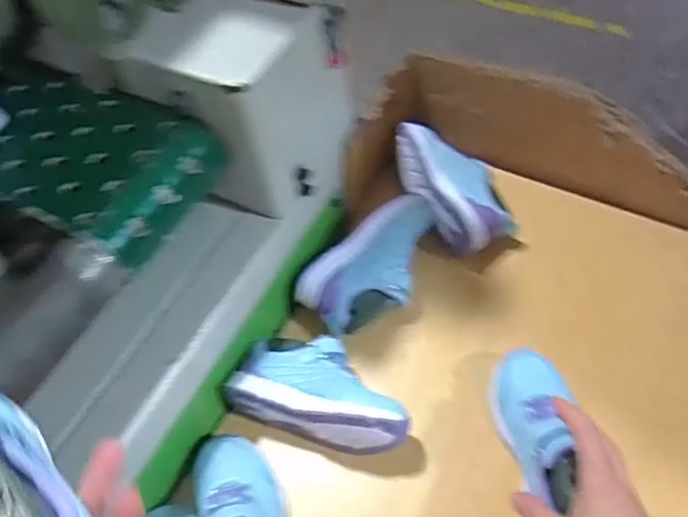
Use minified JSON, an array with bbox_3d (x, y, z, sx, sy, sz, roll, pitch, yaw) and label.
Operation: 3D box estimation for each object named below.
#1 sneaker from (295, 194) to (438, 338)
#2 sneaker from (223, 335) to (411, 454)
[{"bbox_3d":[0.040,0.006,0.660,0.178,0.066,0.086,-38,62,-18],"label":"sneaker"},{"bbox_3d":[-0.020,0.127,0.584,0.170,0.068,0.090,17,60,15],"label":"sneaker"}]

